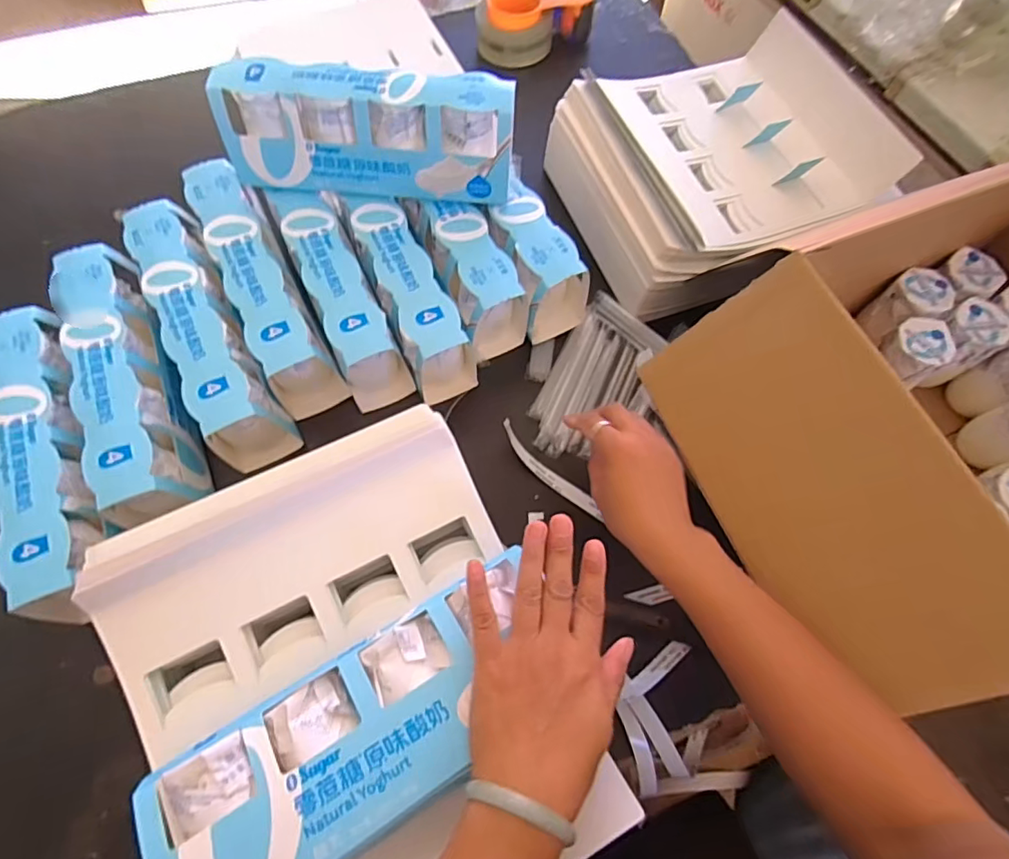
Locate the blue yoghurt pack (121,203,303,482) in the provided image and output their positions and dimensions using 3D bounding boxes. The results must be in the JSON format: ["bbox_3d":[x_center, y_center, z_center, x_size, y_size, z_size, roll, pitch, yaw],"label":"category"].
[{"bbox_3d":[-0.293,-0.095,0.553,0.067,0.098,0.263,-26,70,-13],"label":"blue yoghurt pack"}]

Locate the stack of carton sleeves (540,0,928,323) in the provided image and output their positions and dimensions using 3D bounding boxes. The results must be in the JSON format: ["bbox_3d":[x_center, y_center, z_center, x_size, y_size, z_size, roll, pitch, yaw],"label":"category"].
[{"bbox_3d":[0.251,-0.318,0.660,0.328,0.113,0.285,-21,69,-12],"label":"stack of carton sleeves"}]

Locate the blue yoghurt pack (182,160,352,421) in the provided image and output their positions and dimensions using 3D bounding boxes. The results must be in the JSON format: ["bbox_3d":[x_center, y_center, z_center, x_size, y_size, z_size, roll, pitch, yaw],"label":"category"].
[{"bbox_3d":[-0.251,-0.150,0.576,0.063,0.097,0.265,-26,70,-13],"label":"blue yoghurt pack"}]

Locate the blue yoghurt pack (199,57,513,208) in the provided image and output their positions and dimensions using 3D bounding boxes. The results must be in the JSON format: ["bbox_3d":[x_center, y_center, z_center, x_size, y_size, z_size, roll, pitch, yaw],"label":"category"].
[{"bbox_3d":[-0.127,-0.282,0.542,0.271,0.118,0.069,5,66,-1],"label":"blue yoghurt pack"}]

